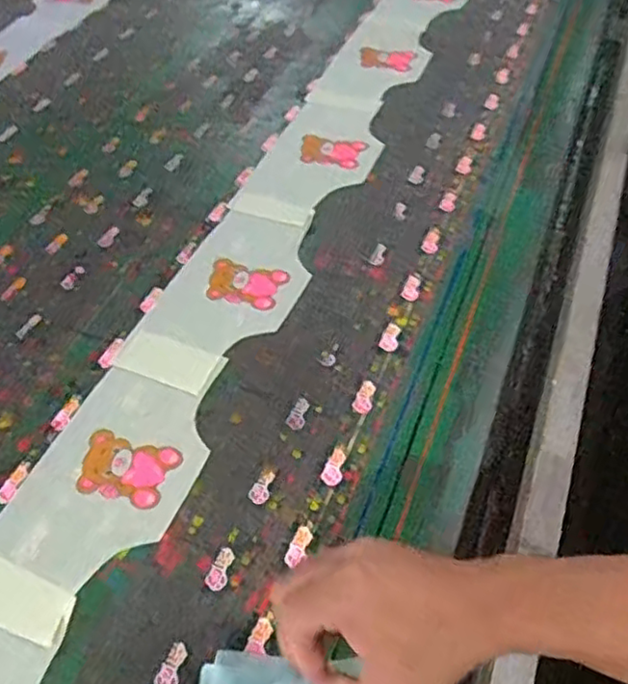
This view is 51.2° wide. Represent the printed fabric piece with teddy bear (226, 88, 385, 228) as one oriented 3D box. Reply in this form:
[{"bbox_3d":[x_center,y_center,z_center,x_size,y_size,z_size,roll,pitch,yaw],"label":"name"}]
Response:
[{"bbox_3d":[0.009,-0.245,0.843,0.134,0.006,0.285,15,53,16],"label":"printed fabric piece with teddy bear"}]

